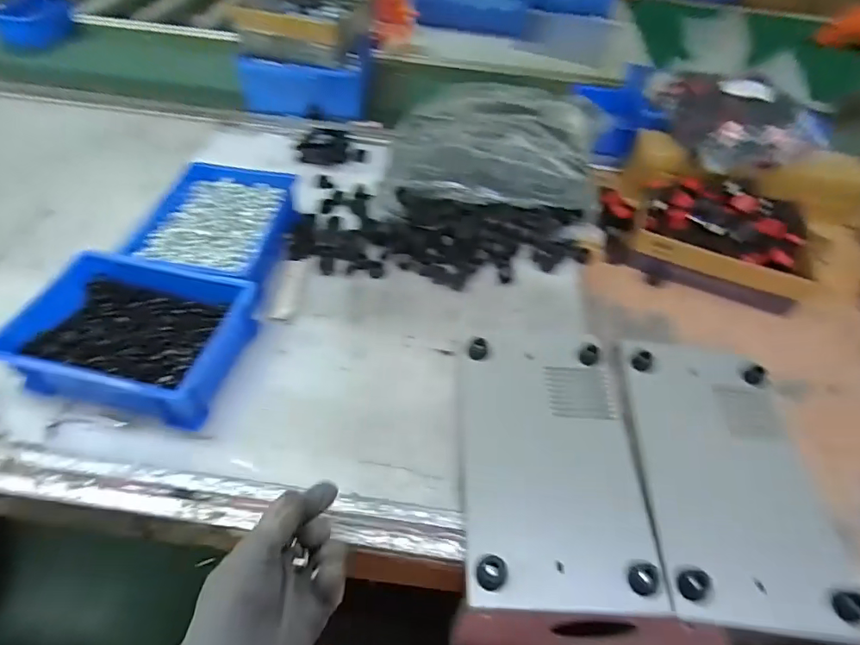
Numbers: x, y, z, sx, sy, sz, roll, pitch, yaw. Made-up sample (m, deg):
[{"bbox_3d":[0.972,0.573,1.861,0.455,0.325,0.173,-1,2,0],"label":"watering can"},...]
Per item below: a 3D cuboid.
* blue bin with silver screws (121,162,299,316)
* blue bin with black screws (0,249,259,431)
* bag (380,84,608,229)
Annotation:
[{"bbox_3d":[-0.250,-0.117,0.604,0.152,0.058,0.199,10,49,4],"label":"blue bin with silver screws"},{"bbox_3d":[-0.294,0.015,0.490,0.198,0.062,0.162,11,49,5],"label":"blue bin with black screws"},{"bbox_3d":[0.091,-0.234,0.700,0.308,0.081,0.244,5,49,0],"label":"bag"}]

